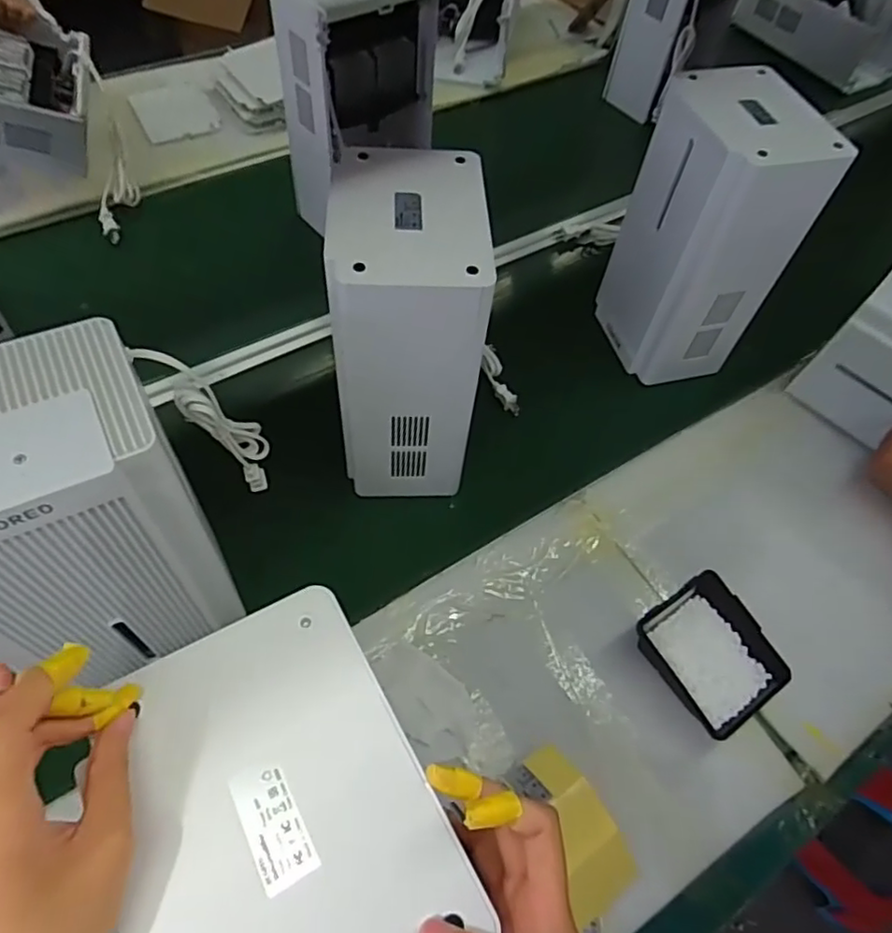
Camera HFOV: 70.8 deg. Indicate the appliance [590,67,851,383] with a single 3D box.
[{"bbox_3d":[0.335,-0.299,0.831,0.140,0.335,0.189,-8,55,-11],"label":"appliance"}]

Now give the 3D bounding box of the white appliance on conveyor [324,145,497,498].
[{"bbox_3d":[-0.044,-0.137,0.697,0.137,0.332,0.192,0,54,-6],"label":"white appliance on conveyor"}]

